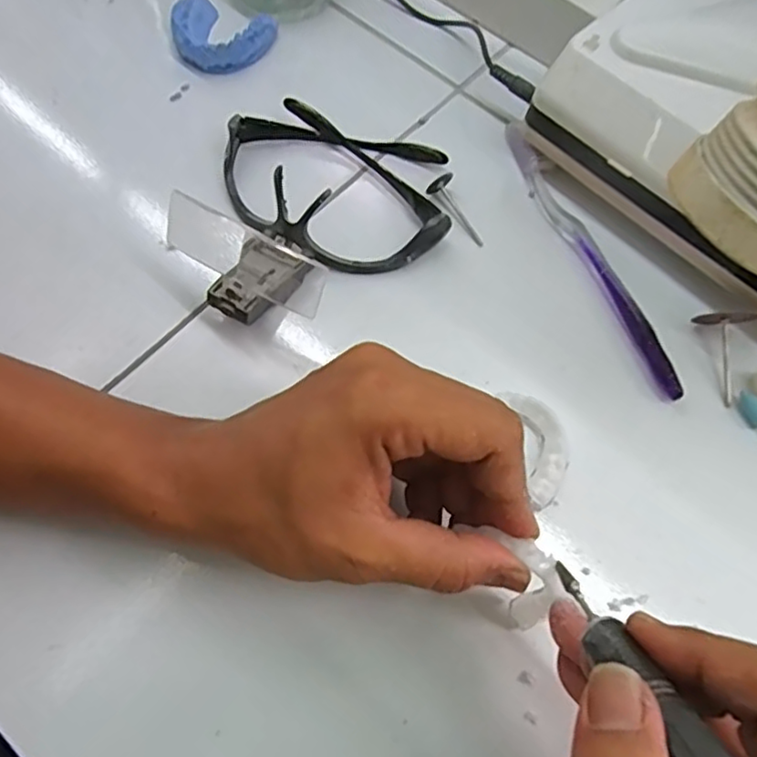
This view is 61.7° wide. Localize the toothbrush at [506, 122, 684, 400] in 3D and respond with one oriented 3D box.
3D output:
[{"bbox_3d":[0.113,-0.071,0.347,0.017,0.007,0.183,-17,69,-9],"label":"toothbrush"}]

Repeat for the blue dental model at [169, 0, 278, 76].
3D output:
[{"bbox_3d":[-0.100,-0.217,0.400,0.058,0.021,0.053,1,68,-2],"label":"blue dental model"}]

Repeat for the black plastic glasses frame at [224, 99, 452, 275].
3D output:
[{"bbox_3d":[-0.025,-0.110,0.348,0.135,0.030,0.096,18,68,5],"label":"black plastic glasses frame"}]

